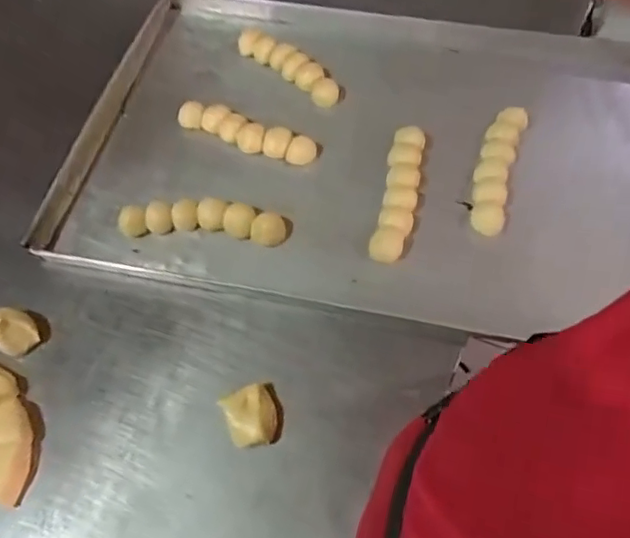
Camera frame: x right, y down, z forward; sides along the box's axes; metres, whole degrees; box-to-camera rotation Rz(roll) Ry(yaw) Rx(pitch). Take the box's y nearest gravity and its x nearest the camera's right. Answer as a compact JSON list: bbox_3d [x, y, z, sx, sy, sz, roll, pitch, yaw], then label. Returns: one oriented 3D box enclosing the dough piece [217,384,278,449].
[{"bbox_3d":[-0.058,0.137,0.520,0.046,0.028,0.051,-20,63,-12],"label":"dough piece"}]

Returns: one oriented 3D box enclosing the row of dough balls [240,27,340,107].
[{"bbox_3d":[-0.036,-0.273,0.744,0.037,0.026,0.185,-39,68,-20],"label":"row of dough balls"}]

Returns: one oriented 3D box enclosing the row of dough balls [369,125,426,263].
[{"bbox_3d":[0.097,-0.089,0.647,0.040,0.027,0.177,12,61,5],"label":"row of dough balls"}]

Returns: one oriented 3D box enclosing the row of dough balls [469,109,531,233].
[{"bbox_3d":[0.212,-0.119,0.660,0.042,0.034,0.172,17,62,9],"label":"row of dough balls"}]

